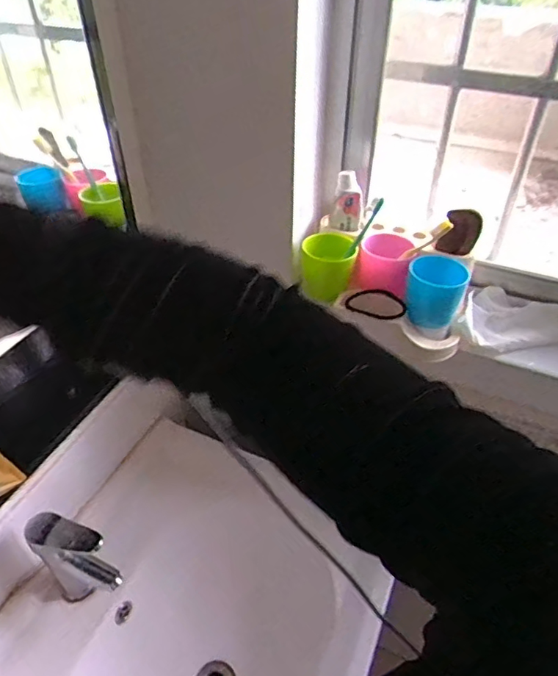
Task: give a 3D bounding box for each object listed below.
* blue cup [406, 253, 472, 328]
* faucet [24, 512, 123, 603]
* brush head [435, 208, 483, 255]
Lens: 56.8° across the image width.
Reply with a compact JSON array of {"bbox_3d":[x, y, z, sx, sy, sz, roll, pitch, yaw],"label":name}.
[{"bbox_3d":[0.207,-0.062,0.685,0.070,0.075,0.070,0,41,0],"label":"blue cup"},{"bbox_3d":[-0.261,0.315,0.696,0.118,0.190,0.054,12,43,14],"label":"faucet"},{"bbox_3d":[0.237,-0.136,0.675,0.047,0.074,0.020,11,57,7],"label":"brush head"}]

